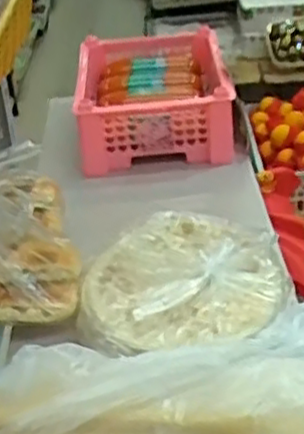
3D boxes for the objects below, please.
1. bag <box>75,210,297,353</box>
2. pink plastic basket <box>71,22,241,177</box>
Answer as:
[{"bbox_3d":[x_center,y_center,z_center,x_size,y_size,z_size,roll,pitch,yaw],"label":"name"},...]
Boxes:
[{"bbox_3d":[0.030,0.057,0.718,0.204,0.041,0.176,-7,33,-4],"label":"bag"},{"bbox_3d":[0.000,-0.188,1.066,0.208,0.102,0.294,-5,32,0],"label":"pink plastic basket"}]

